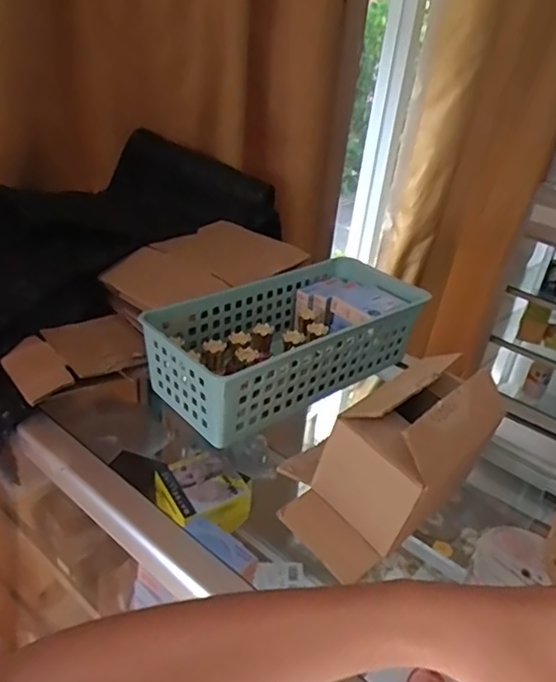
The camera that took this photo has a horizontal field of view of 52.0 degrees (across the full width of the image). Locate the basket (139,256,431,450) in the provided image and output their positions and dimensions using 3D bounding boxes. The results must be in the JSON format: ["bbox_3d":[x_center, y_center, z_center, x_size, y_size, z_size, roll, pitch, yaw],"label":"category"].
[{"bbox_3d":[0.011,-0.002,0.596,0.144,0.084,0.271,30,37,35],"label":"basket"}]

